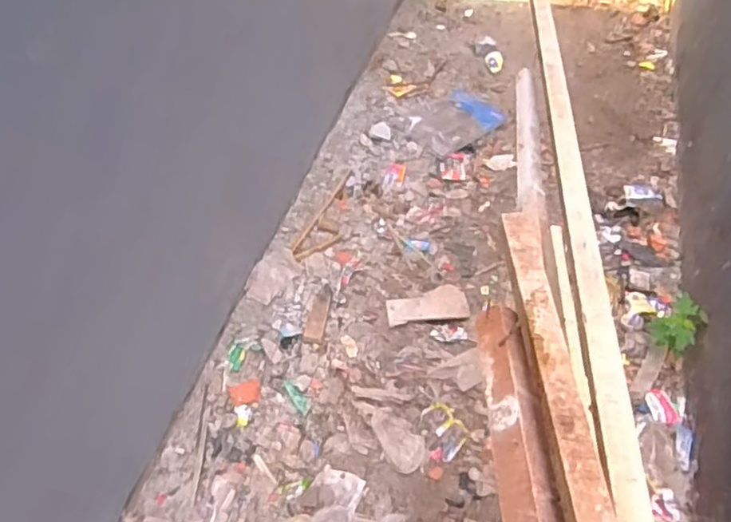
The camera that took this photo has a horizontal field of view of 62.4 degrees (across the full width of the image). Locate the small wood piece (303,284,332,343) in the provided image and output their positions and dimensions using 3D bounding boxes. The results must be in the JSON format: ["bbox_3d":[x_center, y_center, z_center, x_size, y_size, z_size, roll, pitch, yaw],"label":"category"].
[{"bbox_3d":[-0.131,0.145,1.717,0.053,0.005,0.191,7,54,7],"label":"small wood piece"}]

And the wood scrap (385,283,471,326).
[{"bbox_3d":[0.182,0.129,1.787,0.240,0.019,0.118,-8,53,-4],"label":"wood scrap"}]

